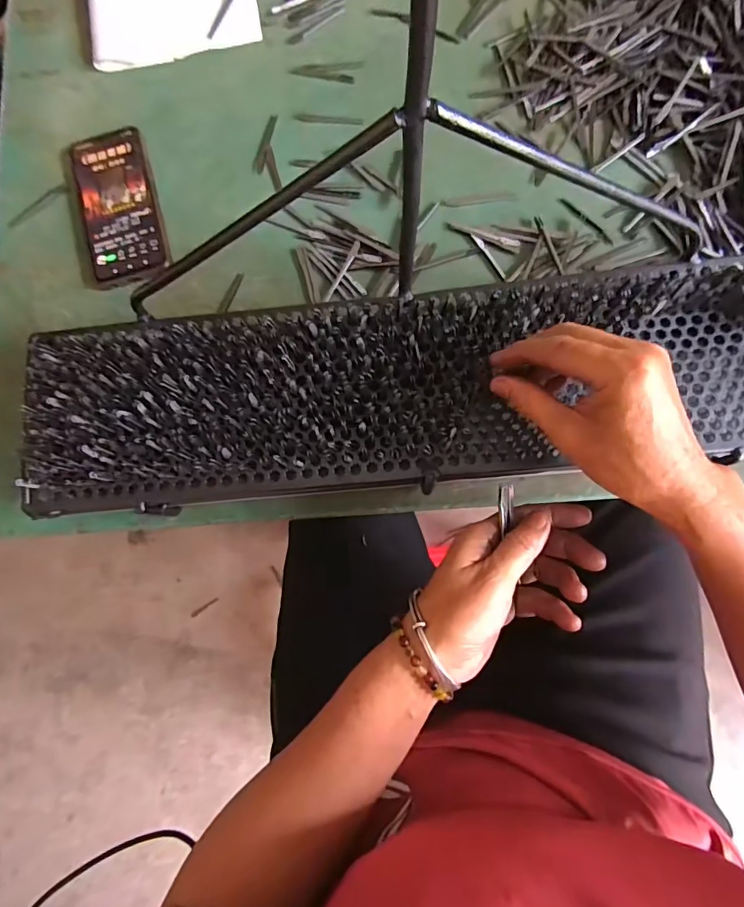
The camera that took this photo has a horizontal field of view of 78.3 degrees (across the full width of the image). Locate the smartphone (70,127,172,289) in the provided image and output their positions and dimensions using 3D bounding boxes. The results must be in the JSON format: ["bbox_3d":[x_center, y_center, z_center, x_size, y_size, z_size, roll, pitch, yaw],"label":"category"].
[{"bbox_3d":[-0.248,-0.241,0.446,0.077,0.011,0.164,-16,81,2],"label":"smartphone"}]

